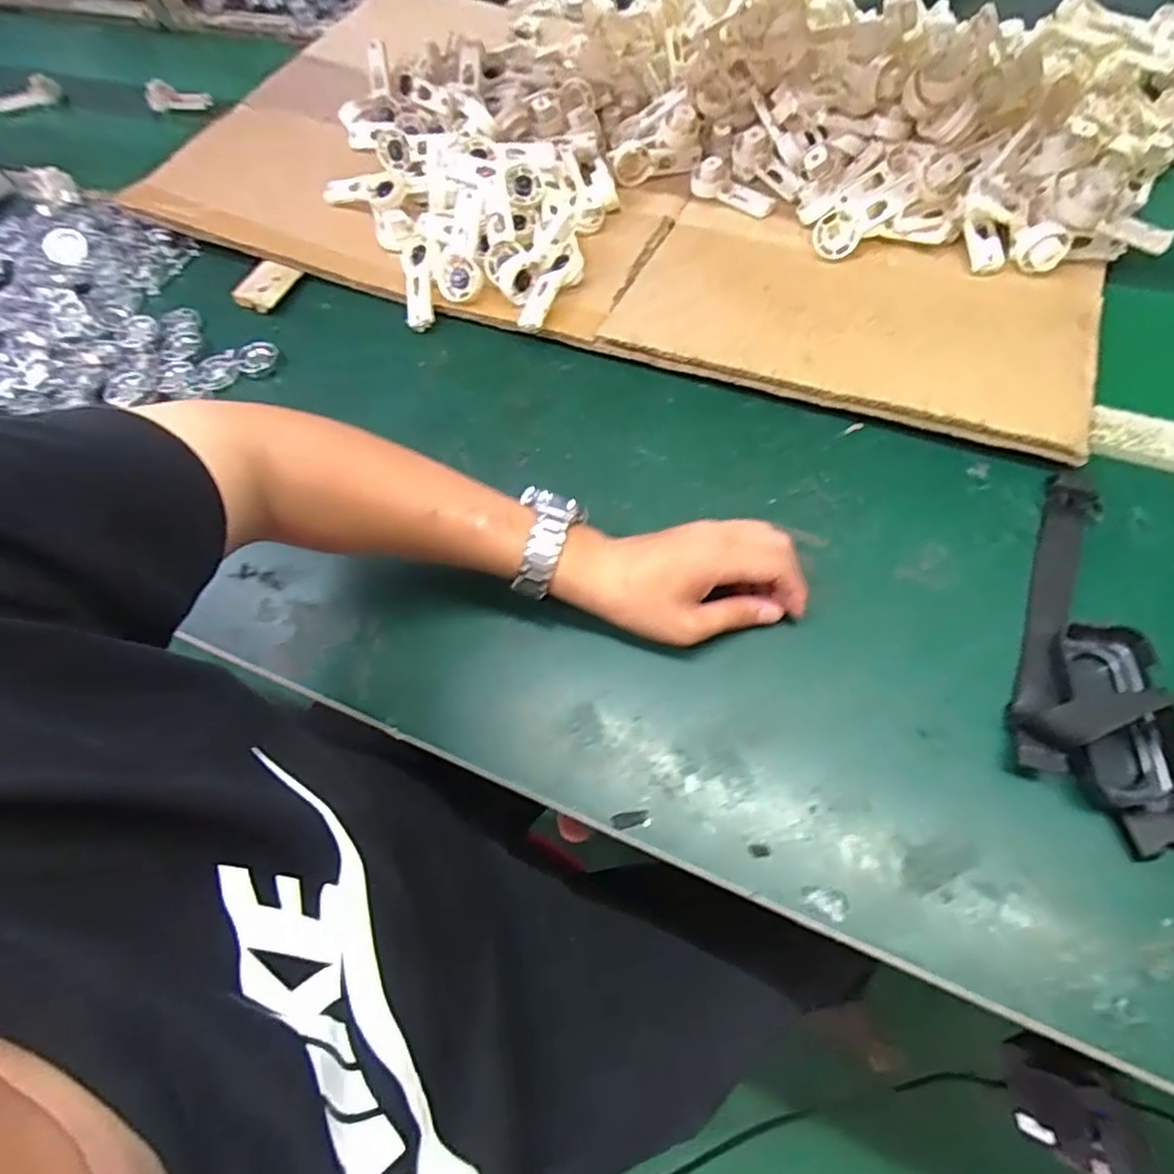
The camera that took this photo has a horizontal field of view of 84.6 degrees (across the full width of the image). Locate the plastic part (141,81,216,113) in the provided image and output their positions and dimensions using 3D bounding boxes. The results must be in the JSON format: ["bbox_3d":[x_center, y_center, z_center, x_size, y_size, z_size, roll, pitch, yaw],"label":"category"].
[{"bbox_3d":[-0.561,-0.672,0.882,0.101,0.028,0.024,3,62,8],"label":"plastic part"}]

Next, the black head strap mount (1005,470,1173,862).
[{"bbox_3d":[0.309,0.025,0.407,0.090,0.051,0.257,1,63,8],"label":"black head strap mount"}]

